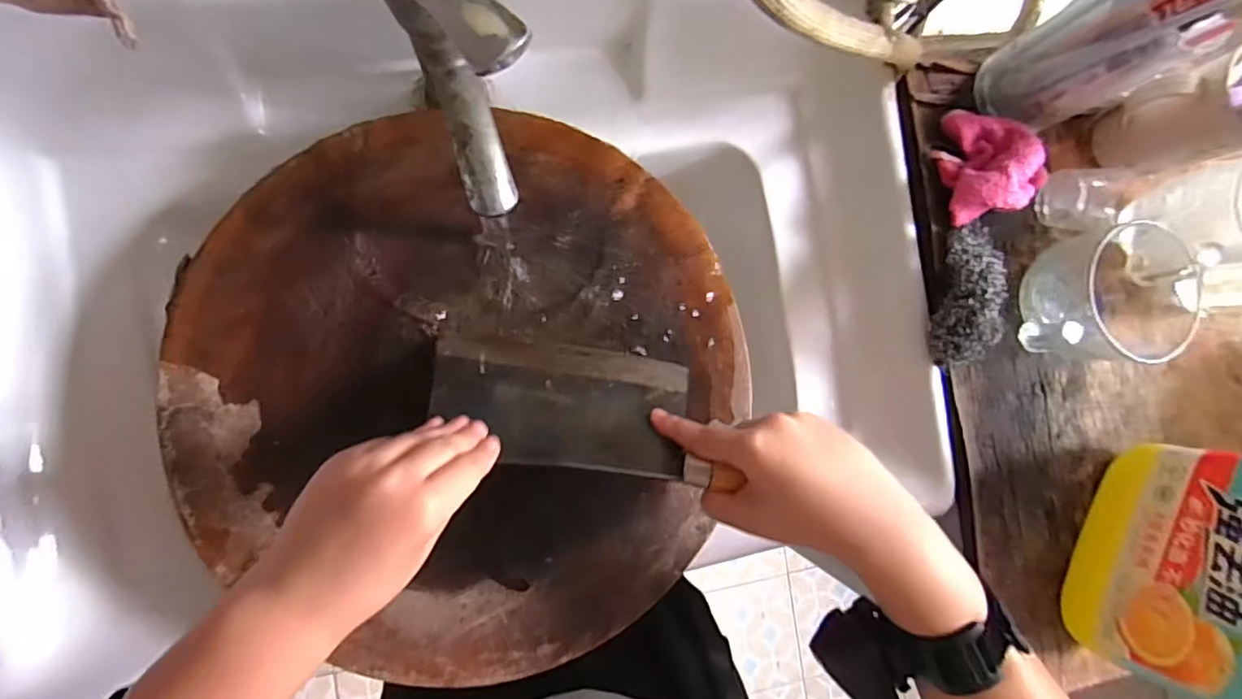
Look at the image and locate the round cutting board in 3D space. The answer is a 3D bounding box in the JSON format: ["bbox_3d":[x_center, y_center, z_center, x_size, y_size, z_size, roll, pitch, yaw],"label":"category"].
[{"bbox_3d":[-0.095,0.020,0.394,0.367,0.041,0.373,0,89,-9],"label":"round cutting board"}]

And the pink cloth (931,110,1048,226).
[{"bbox_3d":[0.294,-0.149,0.449,0.086,0.032,0.086,-12,91,-9],"label":"pink cloth"}]

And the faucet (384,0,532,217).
[{"bbox_3d":[-0.083,-0.151,0.307,0.048,0.105,0.126,-25,93,-9],"label":"faucet"}]

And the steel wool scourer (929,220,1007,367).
[{"bbox_3d":[0.272,-0.043,0.447,0.048,0.049,0.114,12,87,-9],"label":"steel wool scourer"}]

